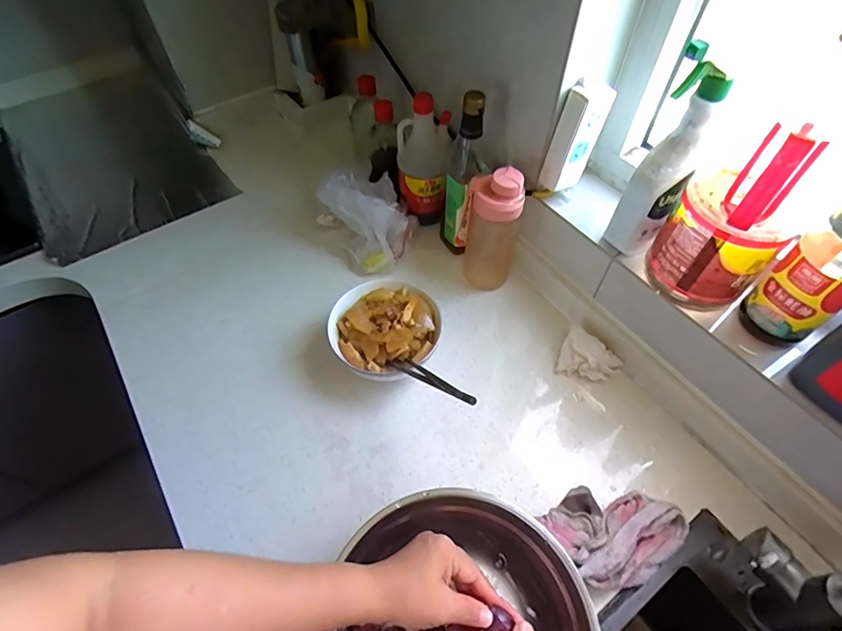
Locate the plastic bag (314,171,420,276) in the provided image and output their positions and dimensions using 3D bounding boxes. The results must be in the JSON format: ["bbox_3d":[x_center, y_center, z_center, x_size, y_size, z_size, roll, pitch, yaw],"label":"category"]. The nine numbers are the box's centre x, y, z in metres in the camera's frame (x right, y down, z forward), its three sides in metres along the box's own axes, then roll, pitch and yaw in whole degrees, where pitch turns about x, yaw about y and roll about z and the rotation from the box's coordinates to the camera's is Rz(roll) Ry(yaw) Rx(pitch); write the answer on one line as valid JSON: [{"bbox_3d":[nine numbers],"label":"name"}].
[{"bbox_3d":[-0.087,-0.164,0.739,0.153,0.126,0.166,-11,56,-7],"label":"plastic bag"}]

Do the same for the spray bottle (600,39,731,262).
[{"bbox_3d":[0.263,-0.162,0.498,0.062,0.224,0.049,26,57,21],"label":"spray bottle"}]

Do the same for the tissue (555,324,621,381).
[{"bbox_3d":[0.234,0.059,0.631,0.084,0.039,0.062,25,59,17],"label":"tissue"}]

